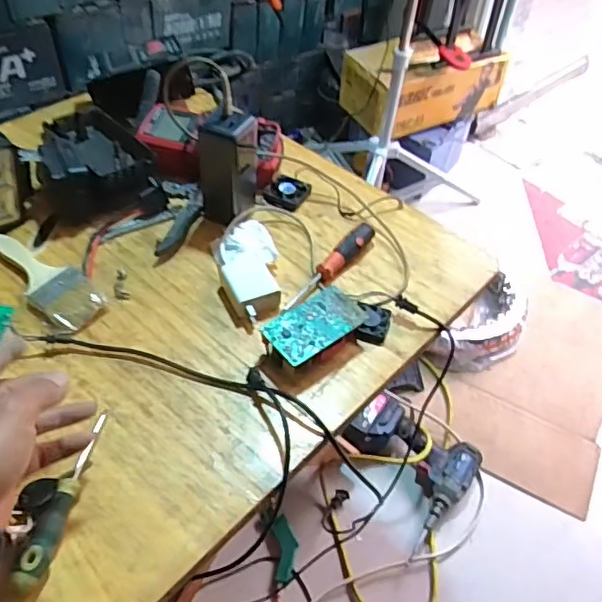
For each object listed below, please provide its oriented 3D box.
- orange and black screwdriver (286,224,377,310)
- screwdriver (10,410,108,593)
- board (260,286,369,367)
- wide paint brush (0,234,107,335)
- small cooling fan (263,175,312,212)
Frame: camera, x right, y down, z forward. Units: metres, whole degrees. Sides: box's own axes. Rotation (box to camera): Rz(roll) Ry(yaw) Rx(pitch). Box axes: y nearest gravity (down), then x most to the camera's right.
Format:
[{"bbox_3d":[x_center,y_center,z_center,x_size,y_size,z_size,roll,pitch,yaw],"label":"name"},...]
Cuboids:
[{"bbox_3d":[0.037,-0.040,0.661,0.022,0.026,0.158,31,53,22],"label":"orange and black screwdriver"},{"bbox_3d":[-0.193,0.151,0.465,0.023,0.033,0.154,6,48,2],"label":"screwdriver"},{"bbox_3d":[0.013,0.030,0.584,0.100,0.033,0.059,-30,56,-28],"label":"board"},{"bbox_3d":[-0.278,-0.027,0.624,0.169,0.018,0.060,37,55,26],"label":"wide paint brush"},{"bbox_3d":[-0.018,-0.142,0.754,0.049,0.013,0.053,28,52,20],"label":"small cooling fan"}]

